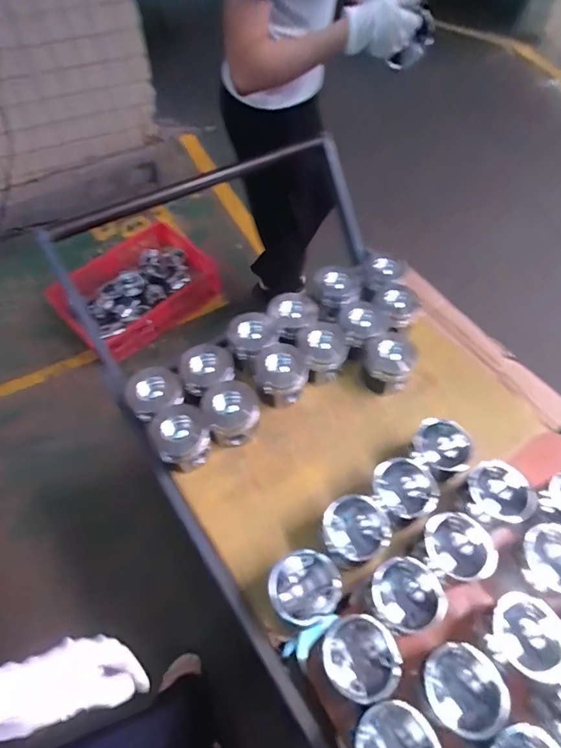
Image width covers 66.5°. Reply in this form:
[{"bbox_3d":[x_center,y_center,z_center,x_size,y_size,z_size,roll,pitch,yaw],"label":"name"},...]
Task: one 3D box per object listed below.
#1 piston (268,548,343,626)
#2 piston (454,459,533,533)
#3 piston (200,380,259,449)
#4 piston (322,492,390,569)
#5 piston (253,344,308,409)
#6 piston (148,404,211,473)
[{"bbox_3d":[0.035,0.320,0.637,0.098,0.092,0.088,-24,59,-17],"label":"piston"},{"bbox_3d":[0.350,0.199,0.708,0.096,0.070,0.095,1,55,-1],"label":"piston"},{"bbox_3d":[-0.091,0.073,0.796,0.101,0.093,0.088,-23,59,-17],"label":"piston"},{"bbox_3d":[0.118,0.248,0.671,0.097,0.072,0.090,1,55,-1],"label":"piston"},{"bbox_3d":[0.000,0.002,0.849,0.100,0.085,0.103,1,55,-1],"label":"piston"},{"bbox_3d":[-0.176,0.123,0.772,0.090,0.105,0.099,1,55,-1],"label":"piston"}]

